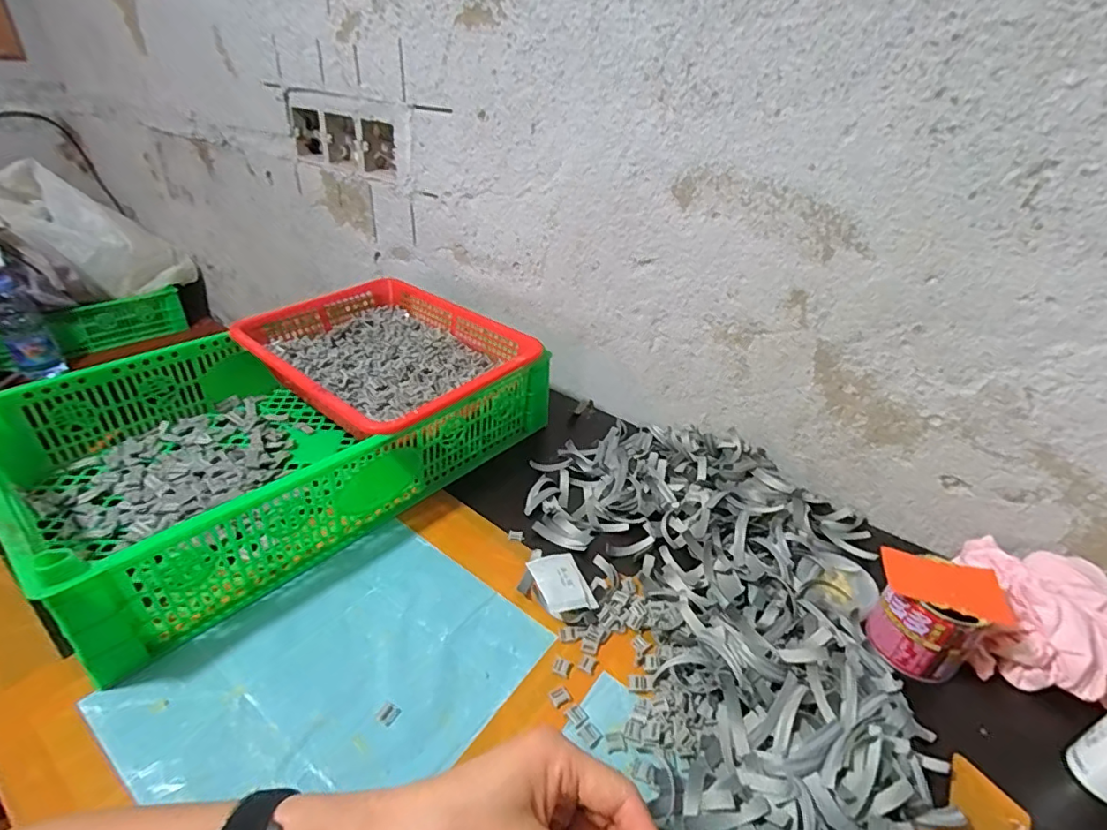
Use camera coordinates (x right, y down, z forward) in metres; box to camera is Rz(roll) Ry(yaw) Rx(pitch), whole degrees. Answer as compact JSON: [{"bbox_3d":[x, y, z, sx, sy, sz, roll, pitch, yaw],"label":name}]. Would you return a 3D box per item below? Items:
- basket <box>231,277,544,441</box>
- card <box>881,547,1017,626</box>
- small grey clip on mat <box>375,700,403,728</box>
[{"bbox_3d":[-0.187,-0.062,0.625,0.300,0.068,0.243,30,40,34],"label":"basket"},{"bbox_3d":[0.293,0.126,0.407,0.076,0.004,0.048,11,35,15],"label":"card"},{"bbox_3d":[-0.111,0.201,0.366,0.014,0.004,0.014,19,35,21],"label":"small grey clip on mat"}]

